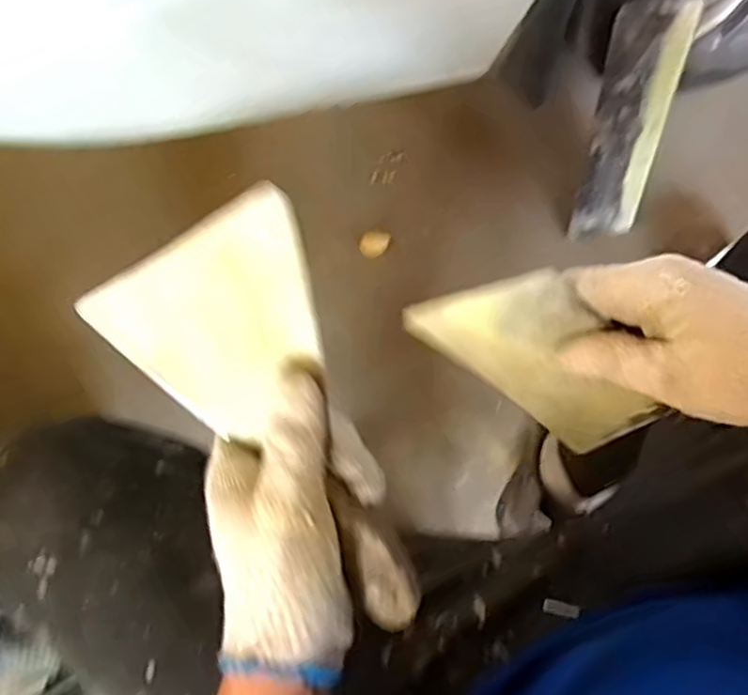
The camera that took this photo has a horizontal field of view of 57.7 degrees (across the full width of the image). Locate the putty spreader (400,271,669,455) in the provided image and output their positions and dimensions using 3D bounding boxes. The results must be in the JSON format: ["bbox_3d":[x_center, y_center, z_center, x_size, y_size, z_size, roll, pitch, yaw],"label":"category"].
[{"bbox_3d":[0.092,0.007,0.356,0.140,0.072,0.005,35,39,-23],"label":"putty spreader"}]

